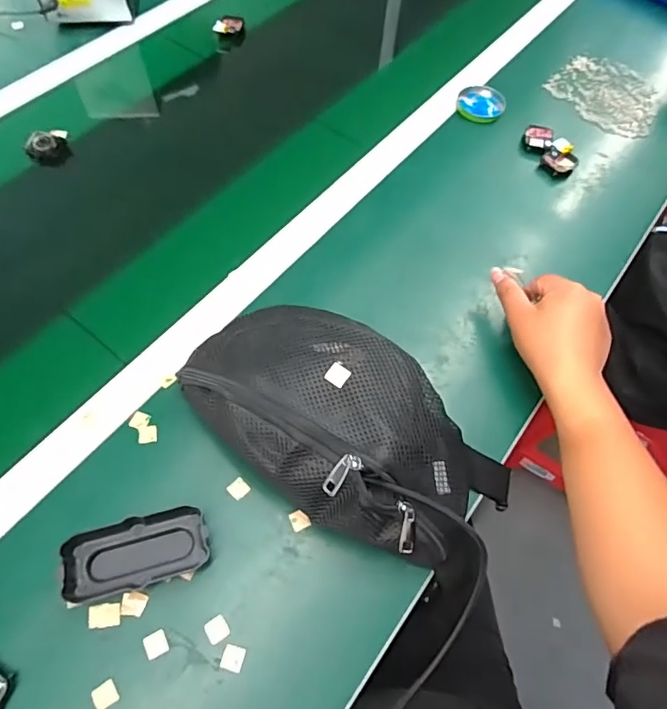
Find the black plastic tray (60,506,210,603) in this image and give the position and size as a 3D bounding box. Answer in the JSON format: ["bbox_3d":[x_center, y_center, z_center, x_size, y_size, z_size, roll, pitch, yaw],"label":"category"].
[{"bbox_3d":[-0.157,0.159,0.406,0.107,0.024,0.050,-10,63,-9],"label":"black plastic tray"}]

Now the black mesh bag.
[{"bbox_3d":[0.002,0.058,0.426,0.282,0.086,0.149,35,66,15],"label":"black mesh bag"}]

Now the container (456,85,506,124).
[{"bbox_3d":[0.208,-0.353,0.705,0.066,0.013,0.061,1,62,-3],"label":"container"}]

